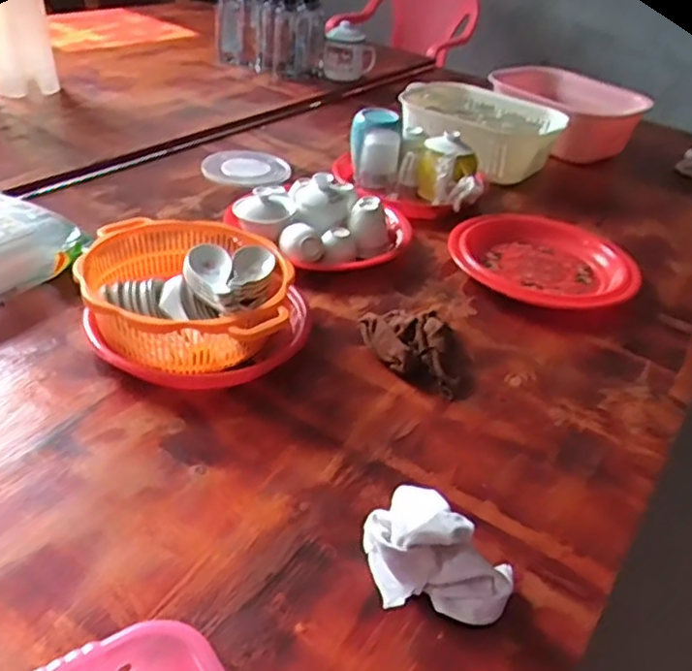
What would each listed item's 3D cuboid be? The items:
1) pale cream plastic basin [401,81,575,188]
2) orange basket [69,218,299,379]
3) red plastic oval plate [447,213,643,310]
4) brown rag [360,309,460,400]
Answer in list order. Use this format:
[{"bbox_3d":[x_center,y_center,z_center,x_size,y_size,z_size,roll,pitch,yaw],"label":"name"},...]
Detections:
[{"bbox_3d":[0.244,-0.371,1.272,0.291,0.096,0.270,-24,45,-36],"label":"pale cream plastic basin"},{"bbox_3d":[-0.170,-0.045,0.756,0.212,0.082,0.224,5,35,-3],"label":"orange basket"},{"bbox_3d":[0.267,-0.102,0.949,0.251,0.033,0.223,24,38,22],"label":"red plastic oval plate"},{"bbox_3d":[0.084,0.010,0.767,0.093,0.040,0.141,-15,41,-28],"label":"brown rag"}]

